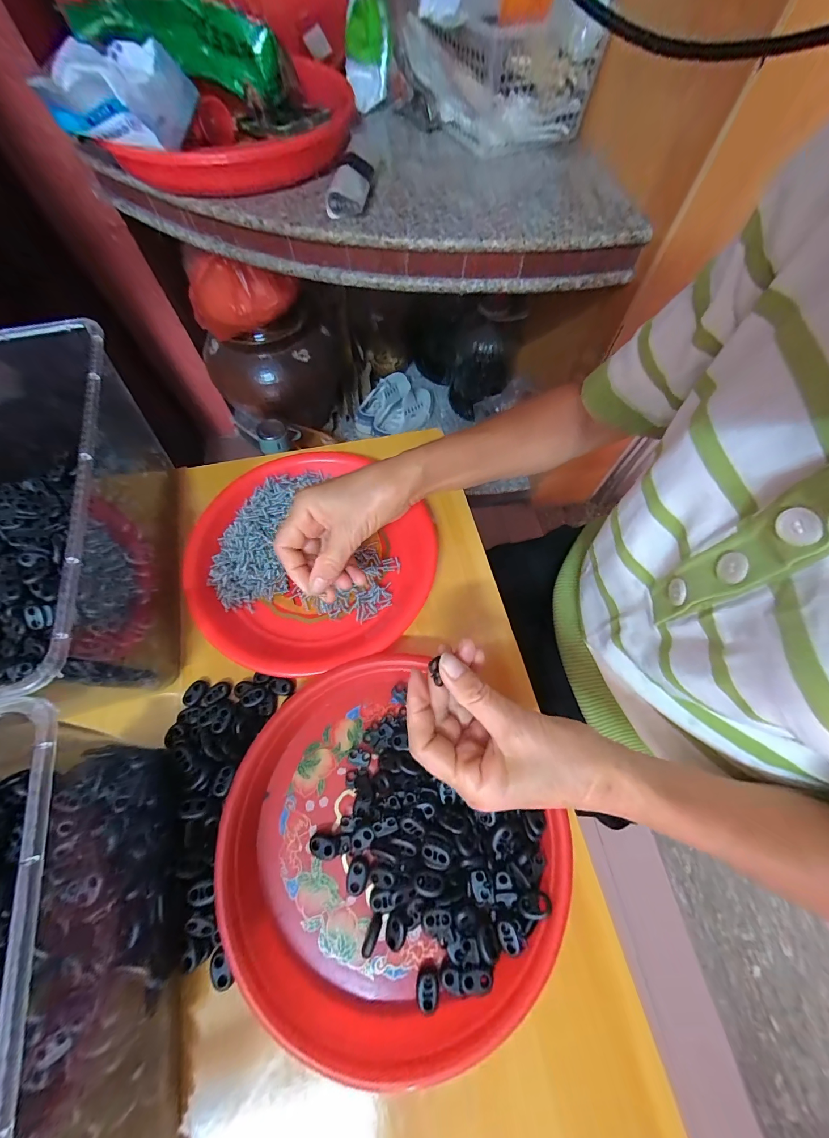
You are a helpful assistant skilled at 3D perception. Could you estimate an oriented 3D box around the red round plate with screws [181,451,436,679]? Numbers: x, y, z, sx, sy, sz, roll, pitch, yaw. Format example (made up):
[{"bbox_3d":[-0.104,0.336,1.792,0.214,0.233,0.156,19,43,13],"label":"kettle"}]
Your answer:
[{"bbox_3d":[-0.101,-0.016,0.361,0.225,0.023,0.225,0,66,-1],"label":"red round plate with screws"}]

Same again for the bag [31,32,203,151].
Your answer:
[{"bbox_3d":[-0.327,-0.525,0.403,0.144,0.067,0.071,10,66,4],"label":"bag"}]

